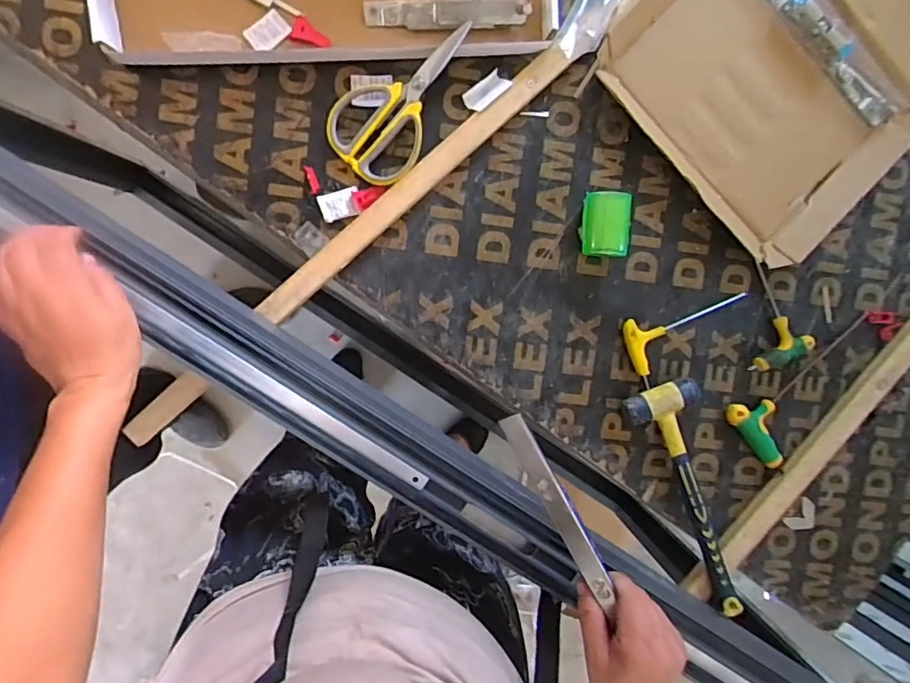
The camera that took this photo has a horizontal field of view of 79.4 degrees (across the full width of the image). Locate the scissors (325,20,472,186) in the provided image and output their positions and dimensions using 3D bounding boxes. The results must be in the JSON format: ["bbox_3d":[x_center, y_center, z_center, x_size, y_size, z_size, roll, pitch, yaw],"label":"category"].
[{"bbox_3d":[-0.048,-0.232,0.525,0.093,0.022,0.164,43,102,-8],"label":"scissors"}]

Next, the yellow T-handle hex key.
[{"bbox_3d":[0.251,-0.008,0.581,0.140,0.020,0.071,-21,97,-4],"label":"yellow T-handle hex key"}]

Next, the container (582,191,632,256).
[{"bbox_3d":[0.151,-0.117,0.553,0.047,0.037,0.064,3,95,-7],"label":"container"}]

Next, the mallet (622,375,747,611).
[{"bbox_3d":[0.264,0.163,0.589,0.075,0.039,0.259,-26,97,-4],"label":"mallet"}]

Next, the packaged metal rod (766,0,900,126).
[{"bbox_3d":[0.365,-0.311,0.536,0.239,0.029,0.047,40,90,-8],"label":"packaged metal rod"}]

